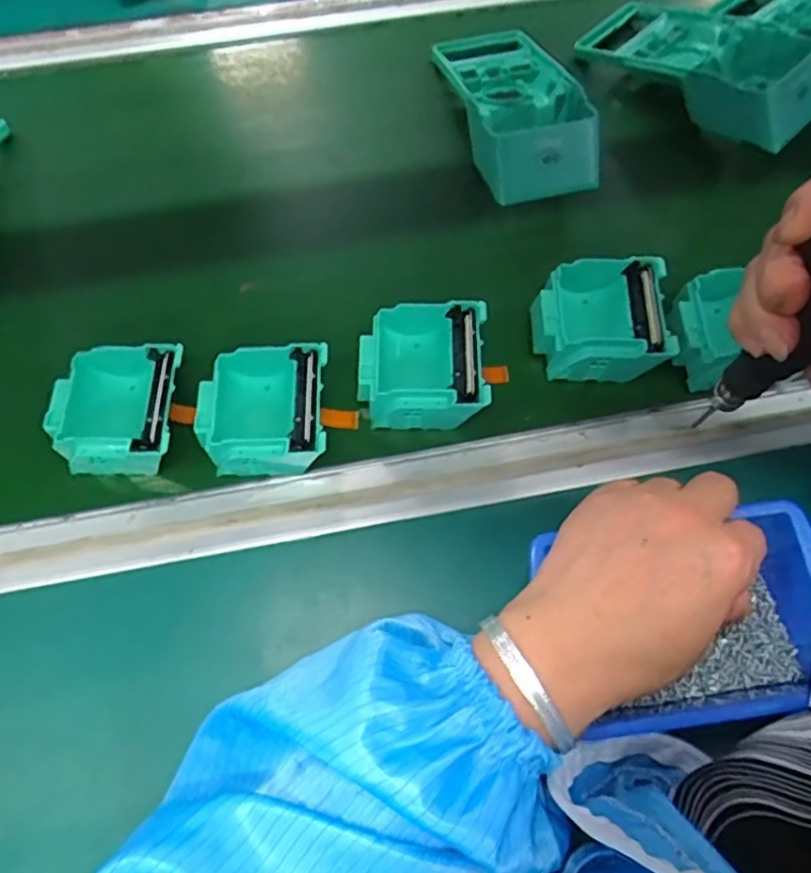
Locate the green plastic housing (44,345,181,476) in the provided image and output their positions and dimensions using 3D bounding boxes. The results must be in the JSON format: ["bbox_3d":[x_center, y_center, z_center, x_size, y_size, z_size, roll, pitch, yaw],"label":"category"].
[{"bbox_3d":[-0.177,-0.019,0.391,0.076,0.037,0.080,-1,69,2],"label":"green plastic housing"}]

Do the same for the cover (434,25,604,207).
[{"bbox_3d":[0.083,-0.258,0.480,0.083,0.057,0.180,-15,69,-4],"label":"cover"}]

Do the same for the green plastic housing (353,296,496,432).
[{"bbox_3d":[0.010,-0.042,0.396,0.077,0.039,0.084,4,69,4],"label":"green plastic housing"}]

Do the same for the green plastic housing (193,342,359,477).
[{"bbox_3d":[-0.080,-0.016,0.387,0.089,0.034,0.073,-1,69,2],"label":"green plastic housing"}]

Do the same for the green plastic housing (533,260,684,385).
[{"bbox_3d":[0.126,-0.076,0.412,0.084,0.039,0.085,-1,69,2],"label":"green plastic housing"}]

